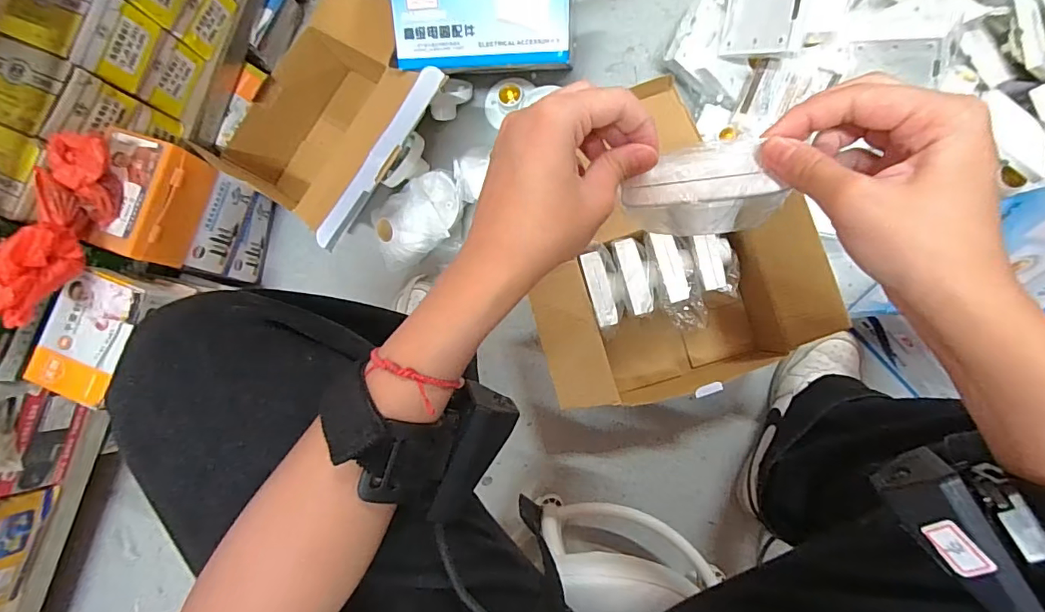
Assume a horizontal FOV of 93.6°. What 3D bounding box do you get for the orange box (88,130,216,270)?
[{"bbox_3d":[-0.409,-0.115,0.537,0.079,0.072,0.123,19,86,7],"label":"orange box"}]

